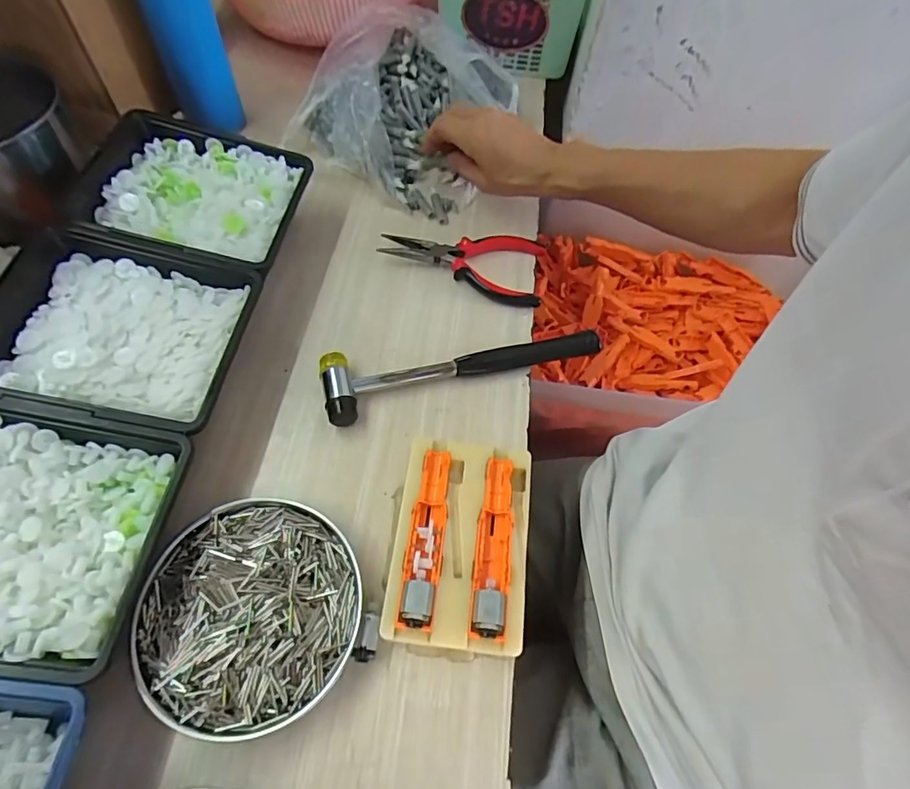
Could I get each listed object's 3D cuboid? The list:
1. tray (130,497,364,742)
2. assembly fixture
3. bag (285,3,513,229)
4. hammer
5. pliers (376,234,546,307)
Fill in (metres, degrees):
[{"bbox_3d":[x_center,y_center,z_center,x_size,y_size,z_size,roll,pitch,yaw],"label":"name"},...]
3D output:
[{"bbox_3d":[-0.127,0.137,0.325,0.127,0.024,0.131,2,60,-3],"label":"tray"},{"bbox_3d":[0.005,0.100,0.356,0.088,0.027,0.137,8,59,0],"label":"assembly fixture"},{"bbox_3d":[-0.053,-0.313,0.547,0.222,0.083,0.208,24,61,10],"label":"bag"},{"bbox_3d":[0.009,-0.029,0.430,0.237,0.024,0.054,-15,62,-13],"label":"hammer"},{"bbox_3d":[0.008,-0.130,0.489,0.152,0.019,0.079,10,60,2],"label":"pliers"}]

